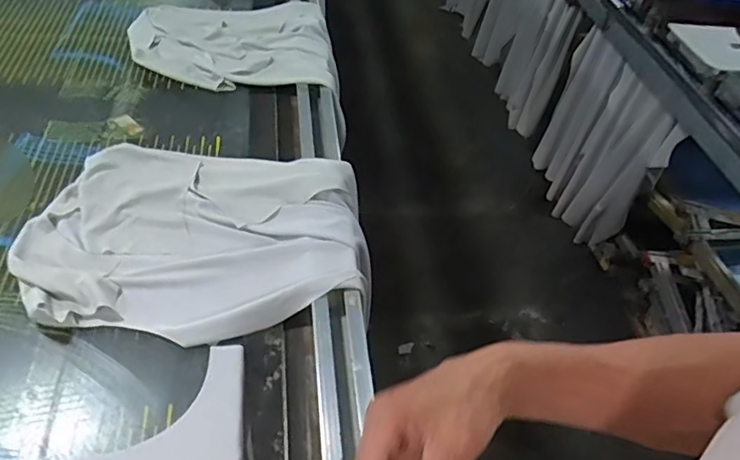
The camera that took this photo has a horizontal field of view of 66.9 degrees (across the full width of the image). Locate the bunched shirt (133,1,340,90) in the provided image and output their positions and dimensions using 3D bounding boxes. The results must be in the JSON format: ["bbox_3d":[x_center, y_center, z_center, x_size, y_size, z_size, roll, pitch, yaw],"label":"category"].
[{"bbox_3d":[-0.222,-0.308,0.906,0.334,0.035,0.212,4,46,-3],"label":"bunched shirt"}]

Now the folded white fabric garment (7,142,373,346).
[{"bbox_3d":[-0.185,-0.003,0.625,0.366,0.032,0.262,7,46,-4],"label":"folded white fabric garment"}]

